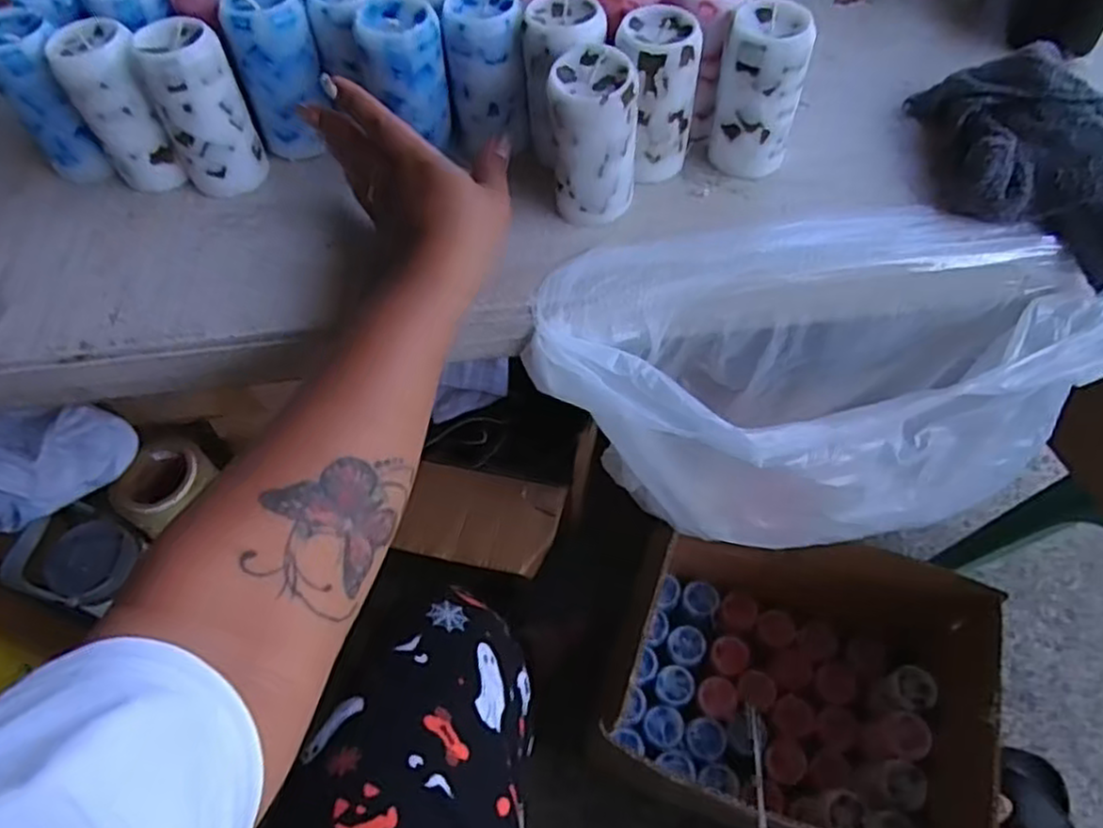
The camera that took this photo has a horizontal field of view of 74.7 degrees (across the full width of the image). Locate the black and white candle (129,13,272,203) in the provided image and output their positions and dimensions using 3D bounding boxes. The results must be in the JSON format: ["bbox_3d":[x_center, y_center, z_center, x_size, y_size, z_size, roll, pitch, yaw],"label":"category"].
[{"bbox_3d":[-0.222,-0.193,0.461,0.051,0.096,0.046,-25,59,-11],"label":"black and white candle"}]

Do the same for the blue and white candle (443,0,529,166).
[{"bbox_3d":[-0.044,-0.223,0.475,0.051,0.091,0.051,-12,58,-3],"label":"blue and white candle"}]

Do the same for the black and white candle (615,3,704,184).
[{"bbox_3d":[0.066,-0.198,0.456,0.044,0.091,0.048,-18,58,-7],"label":"black and white candle"}]

